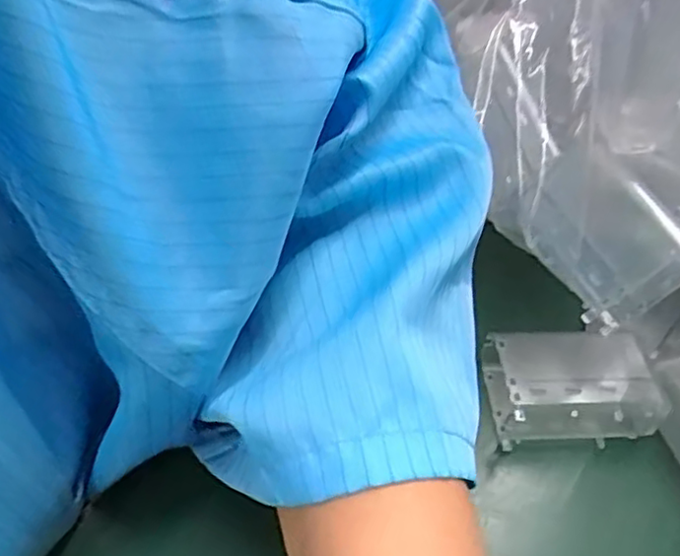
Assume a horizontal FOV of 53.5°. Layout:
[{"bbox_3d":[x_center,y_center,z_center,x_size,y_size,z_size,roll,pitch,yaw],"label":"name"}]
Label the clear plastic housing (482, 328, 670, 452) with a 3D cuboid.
[{"bbox_3d":[0.085,0.040,0.251,0.058,0.025,0.040,2,48,-3],"label":"clear plastic housing"}]

